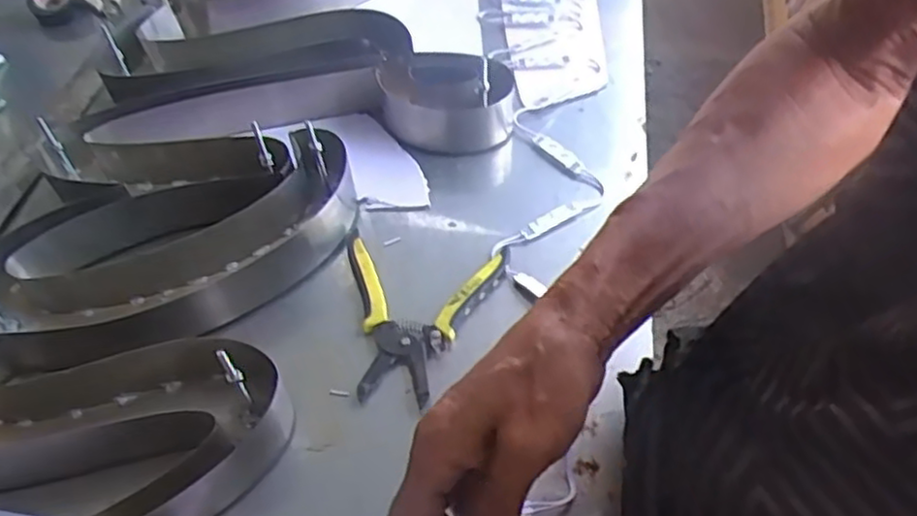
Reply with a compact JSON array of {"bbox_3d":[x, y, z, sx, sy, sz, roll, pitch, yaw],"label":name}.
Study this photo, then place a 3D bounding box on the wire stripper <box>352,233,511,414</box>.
[{"bbox_3d":[-0.038,0.043,0.561,0.135,0.017,0.149,5,52,8],"label":"wire stripper"}]

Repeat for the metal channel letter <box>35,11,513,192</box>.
[{"bbox_3d":[-0.168,-0.162,0.689,0.415,0.058,0.197,-9,52,-4],"label":"metal channel letter"}]

